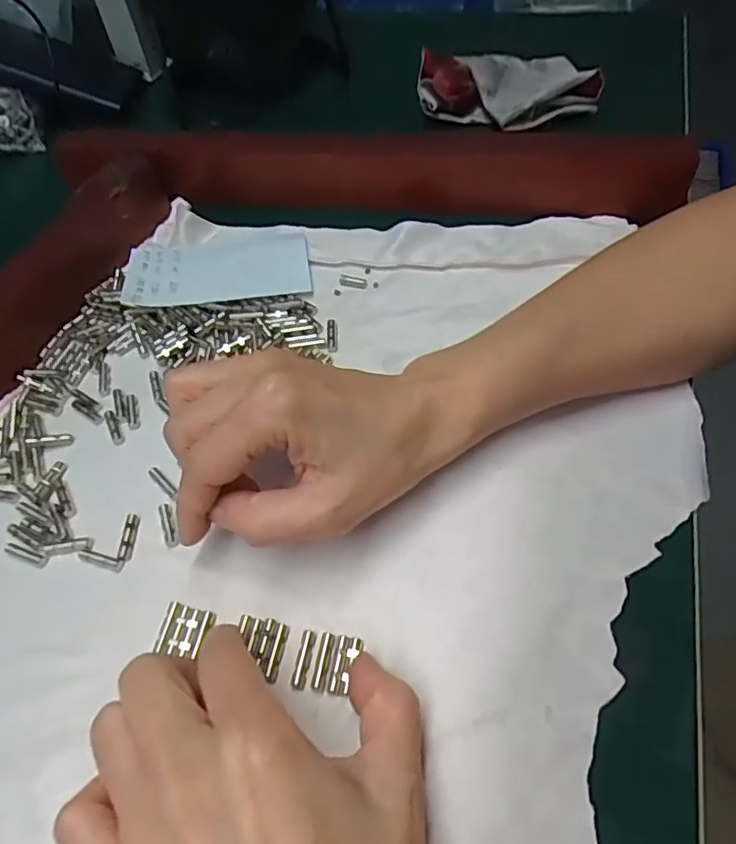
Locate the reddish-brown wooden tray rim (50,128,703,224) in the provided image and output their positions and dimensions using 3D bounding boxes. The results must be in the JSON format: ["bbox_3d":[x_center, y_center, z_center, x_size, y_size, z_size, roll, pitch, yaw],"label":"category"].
[{"bbox_3d":[-0.010,-0.156,0.358,0.375,0.043,0.037,7,55,10],"label":"reddish-brown wooden tray rim"}]

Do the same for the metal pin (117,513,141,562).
[{"bbox_3d":[-0.105,0.050,0.255,0.006,0.004,0.021,2,54,6],"label":"metal pin"}]

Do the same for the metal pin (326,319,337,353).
[{"bbox_3d":[-0.019,-0.047,0.312,0.005,0.004,0.021,-3,56,3],"label":"metal pin"}]

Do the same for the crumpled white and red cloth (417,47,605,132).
[{"bbox_3d":[0.097,-0.246,0.420,0.119,0.030,0.093,-7,54,0],"label":"crumpled white and red cloth"}]

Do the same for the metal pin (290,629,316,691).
[{"bbox_3d":[-0.024,0.088,0.218,0.005,0.004,0.021,7,55,10],"label":"metal pin"}]

